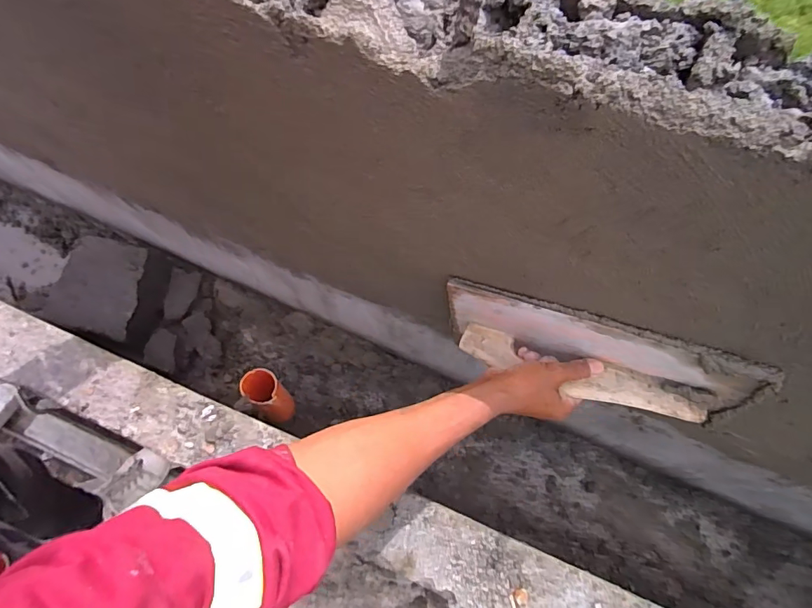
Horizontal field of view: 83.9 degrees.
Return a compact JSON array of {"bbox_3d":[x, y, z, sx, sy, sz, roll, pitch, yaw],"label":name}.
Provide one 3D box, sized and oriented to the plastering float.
[{"bbox_3d":[0.203,0.071,0.516,0.330,0.145,0.059,17,69,18],"label":"plastering float"}]

